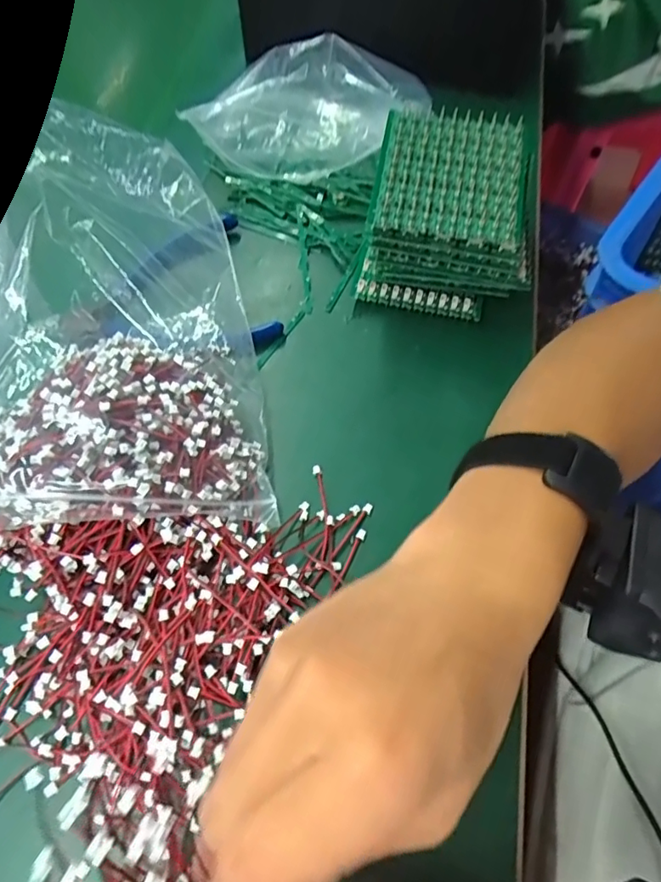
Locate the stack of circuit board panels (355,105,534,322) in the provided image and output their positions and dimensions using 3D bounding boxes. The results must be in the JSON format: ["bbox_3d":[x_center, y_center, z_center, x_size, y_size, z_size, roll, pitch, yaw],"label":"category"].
[{"bbox_3d":[0.076,-0.136,0.334,0.099,0.074,0.090,11,65,7],"label":"stack of circuit board panels"}]

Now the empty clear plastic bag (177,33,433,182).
[{"bbox_3d":[-0.012,-0.233,0.384,0.165,0.059,0.074,-7,64,-1],"label":"empty clear plastic bag"}]

